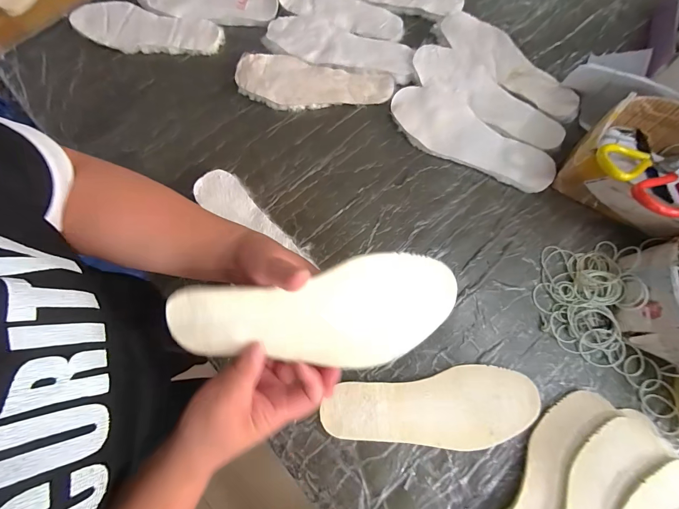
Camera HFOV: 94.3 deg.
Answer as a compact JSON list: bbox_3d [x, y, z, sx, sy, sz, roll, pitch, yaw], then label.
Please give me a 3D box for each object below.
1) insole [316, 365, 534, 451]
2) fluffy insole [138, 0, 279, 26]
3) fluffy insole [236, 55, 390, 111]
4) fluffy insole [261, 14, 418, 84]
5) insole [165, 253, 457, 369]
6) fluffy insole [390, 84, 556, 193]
[{"bbox_3d":[0.109,0.189,0.379,0.250,0.005,0.085,-8,74,-1],"label":"insole"},{"bbox_3d":[-0.238,-0.454,0.564,0.254,0.010,0.087,16,75,6],"label":"fluffy insole"},{"bbox_3d":[-0.045,-0.273,0.516,0.251,0.021,0.087,13,75,5],"label":"fluffy insole"},{"bbox_3d":[0.002,-0.347,0.533,0.261,0.010,0.089,22,76,7],"label":"fluffy insole"},{"bbox_3d":[-0.017,0.055,0.273,0.244,0.021,0.088,-9,94,-4],"label":"insole"},{"bbox_3d":[0.198,-0.178,0.481,0.254,0.023,0.103,36,78,11],"label":"fluffy insole"}]

